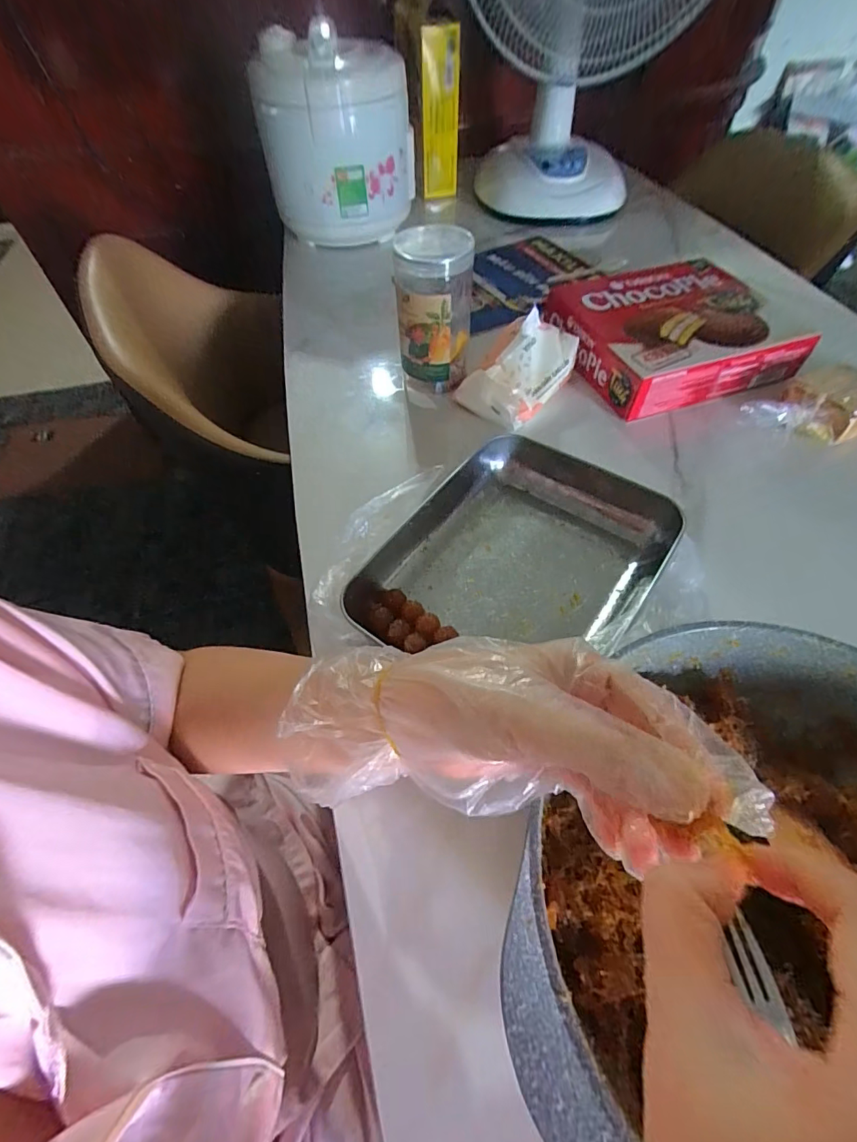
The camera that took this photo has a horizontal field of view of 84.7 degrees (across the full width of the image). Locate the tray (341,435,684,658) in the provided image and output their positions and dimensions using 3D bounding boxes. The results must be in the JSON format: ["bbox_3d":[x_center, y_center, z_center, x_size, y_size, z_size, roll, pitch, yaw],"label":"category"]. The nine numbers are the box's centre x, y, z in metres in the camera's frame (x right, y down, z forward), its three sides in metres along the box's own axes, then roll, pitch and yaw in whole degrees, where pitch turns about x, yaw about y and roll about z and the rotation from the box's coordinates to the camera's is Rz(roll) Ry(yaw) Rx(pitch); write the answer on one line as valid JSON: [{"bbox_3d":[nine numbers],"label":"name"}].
[{"bbox_3d":[0.083,-0.014,0.409,0.197,0.050,0.216,31,62,20],"label":"tray"}]

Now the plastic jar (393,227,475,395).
[{"bbox_3d":[0.007,-0.287,0.526,0.081,0.151,0.074,0,56,1],"label":"plastic jar"}]

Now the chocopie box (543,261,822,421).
[{"bbox_3d":[0.303,-0.299,0.591,0.244,0.062,0.211,-19,58,-11],"label":"chocopie box"}]

